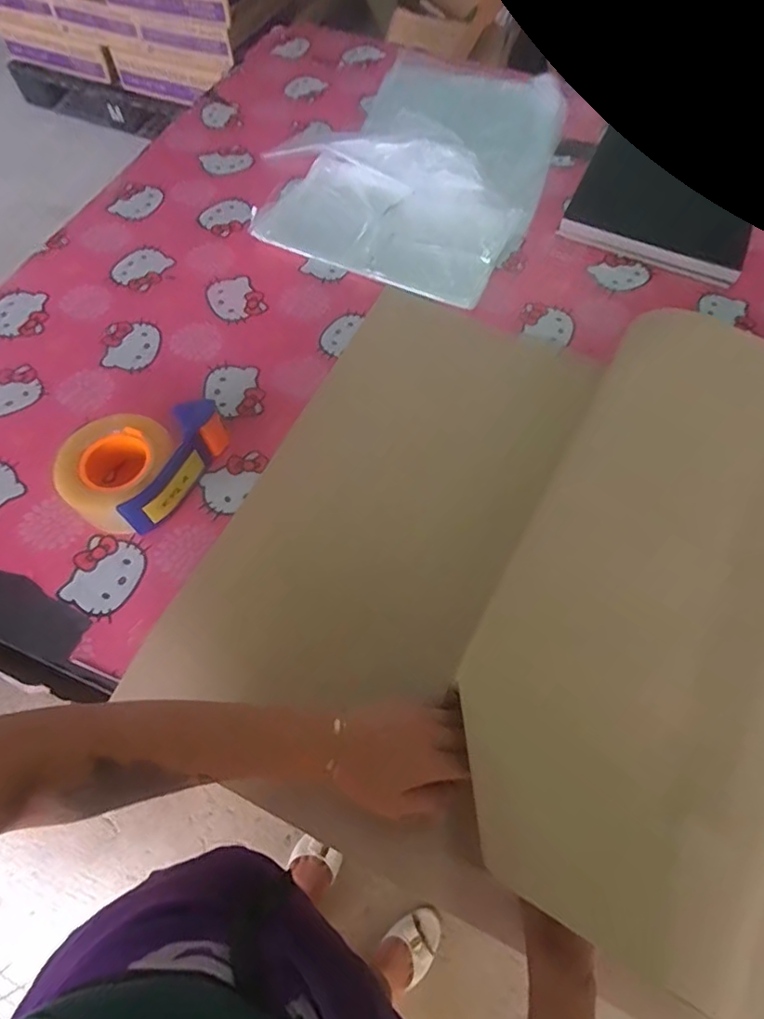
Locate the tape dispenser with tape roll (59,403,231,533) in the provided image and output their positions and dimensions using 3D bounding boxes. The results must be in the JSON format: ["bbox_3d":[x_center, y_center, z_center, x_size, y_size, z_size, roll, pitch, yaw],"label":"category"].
[{"bbox_3d":[-0.248,-0.054,0.575,0.108,0.061,0.169,34,65,16],"label":"tape dispenser with tape roll"}]

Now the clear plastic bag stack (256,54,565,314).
[{"bbox_3d":[0.077,-0.589,0.866,0.377,0.074,0.596,22,62,10],"label":"clear plastic bag stack"}]

